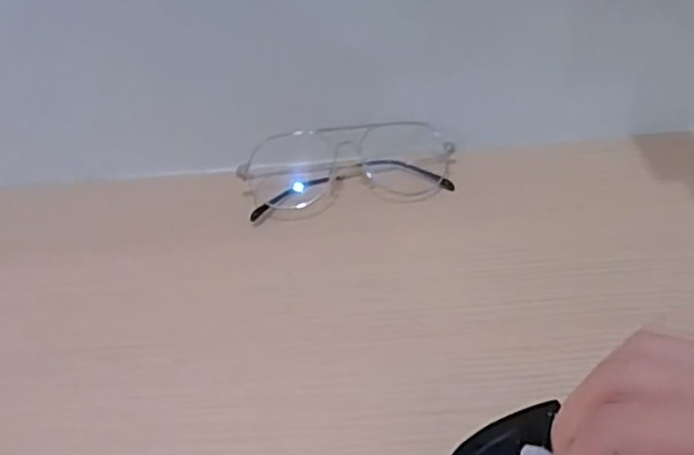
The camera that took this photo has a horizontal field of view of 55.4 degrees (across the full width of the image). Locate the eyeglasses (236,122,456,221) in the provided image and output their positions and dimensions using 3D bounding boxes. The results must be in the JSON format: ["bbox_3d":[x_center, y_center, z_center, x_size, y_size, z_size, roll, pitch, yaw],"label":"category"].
[{"bbox_3d":[0.001,-0.038,0.411,0.127,0.029,0.045,-10,43,-2],"label":"eyeglasses"}]

